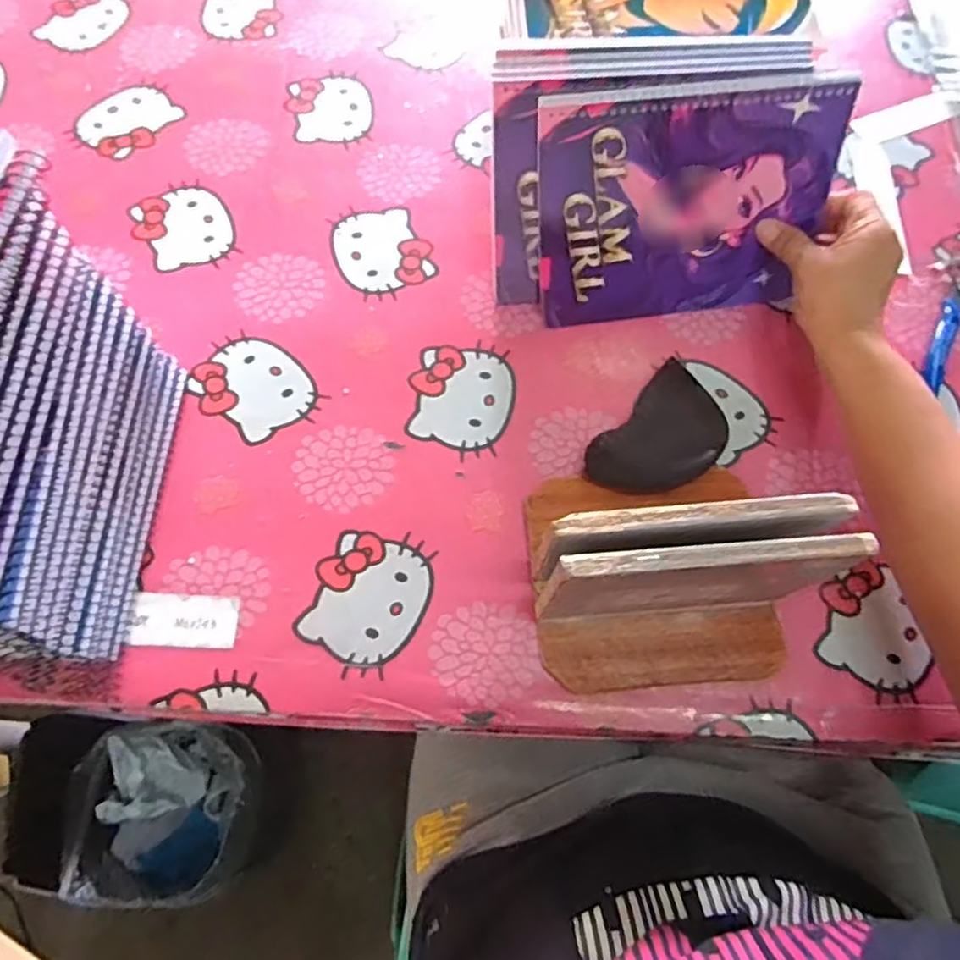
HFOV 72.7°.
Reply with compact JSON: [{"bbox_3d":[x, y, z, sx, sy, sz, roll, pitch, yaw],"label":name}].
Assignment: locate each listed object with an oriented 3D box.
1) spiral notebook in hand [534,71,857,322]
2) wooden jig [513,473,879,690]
[{"bbox_3d":[0.140,-0.186,0.447,0.194,0.147,0.012,-6,40,0],"label":"spiral notebook in hand"},{"bbox_3d":[0.118,0.041,0.364,0.163,0.117,0.129,-4,68,-3],"label":"wooden jig"}]

